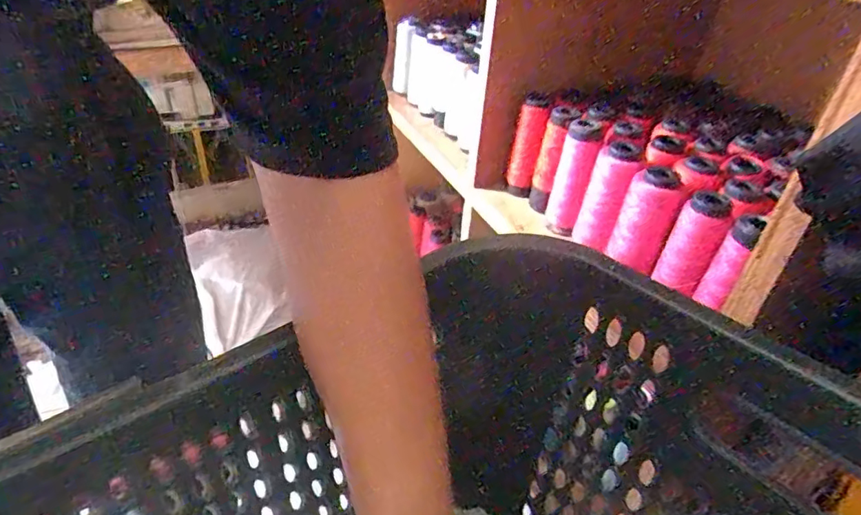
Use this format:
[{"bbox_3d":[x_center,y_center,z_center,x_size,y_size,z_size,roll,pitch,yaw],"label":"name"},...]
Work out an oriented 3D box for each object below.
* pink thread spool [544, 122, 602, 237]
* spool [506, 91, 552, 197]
[{"bbox_3d":[0.141,-0.079,0.547,0.031,0.119,0.035,10,38,8],"label":"pink thread spool"},{"bbox_3d":[0.105,-0.121,0.587,0.031,0.111,0.030,7,37,4],"label":"spool"}]

